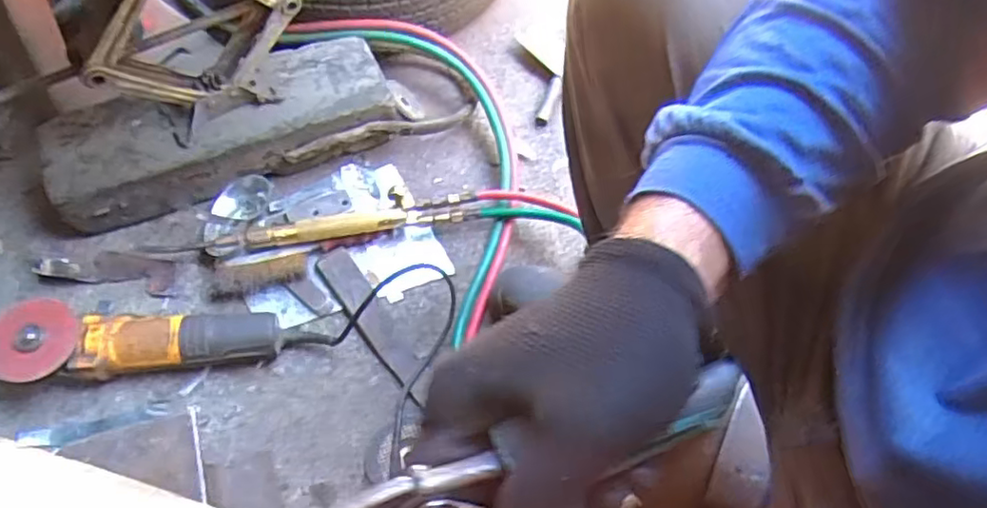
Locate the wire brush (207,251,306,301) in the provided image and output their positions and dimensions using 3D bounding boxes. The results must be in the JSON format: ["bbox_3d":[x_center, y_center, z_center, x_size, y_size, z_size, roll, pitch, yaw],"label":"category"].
[{"bbox_3d":[-0.294,0.026,0.770,0.121,0.034,0.047,-7,64,-7],"label":"wire brush"}]

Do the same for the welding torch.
[{"bbox_3d":[-0.223,-0.037,0.789,0.424,0.065,0.042,-8,64,-8],"label":"welding torch"}]

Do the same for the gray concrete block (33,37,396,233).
[{"bbox_3d":[-0.349,-0.166,0.817,0.413,0.132,0.129,-22,67,-14],"label":"gray concrete block"}]

